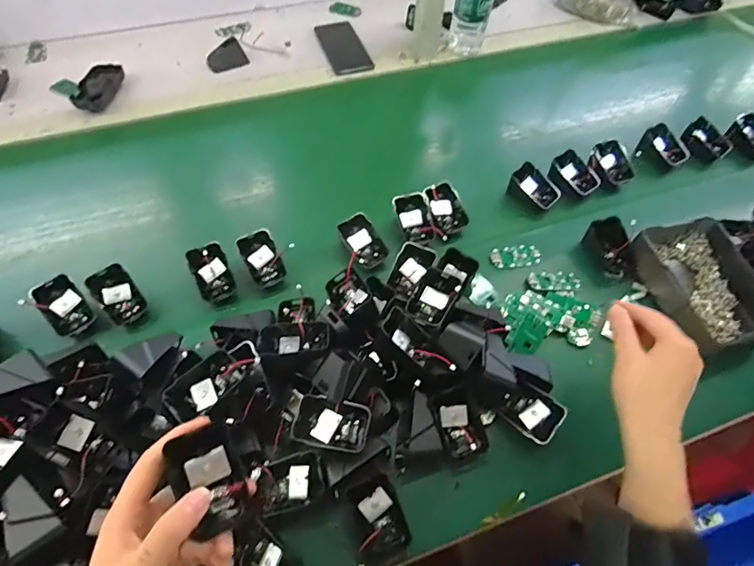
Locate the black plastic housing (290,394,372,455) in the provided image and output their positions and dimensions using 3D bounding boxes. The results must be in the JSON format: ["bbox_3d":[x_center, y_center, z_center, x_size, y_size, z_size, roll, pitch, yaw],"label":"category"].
[{"bbox_3d":[-0.042,0.134,0.423,0.069,0.020,0.043,9,57,3],"label":"black plastic housing"}]

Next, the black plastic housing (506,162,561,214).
[{"bbox_3d":[0.224,-0.134,0.634,0.067,0.042,0.037,36,63,20],"label":"black plastic housing"}]

